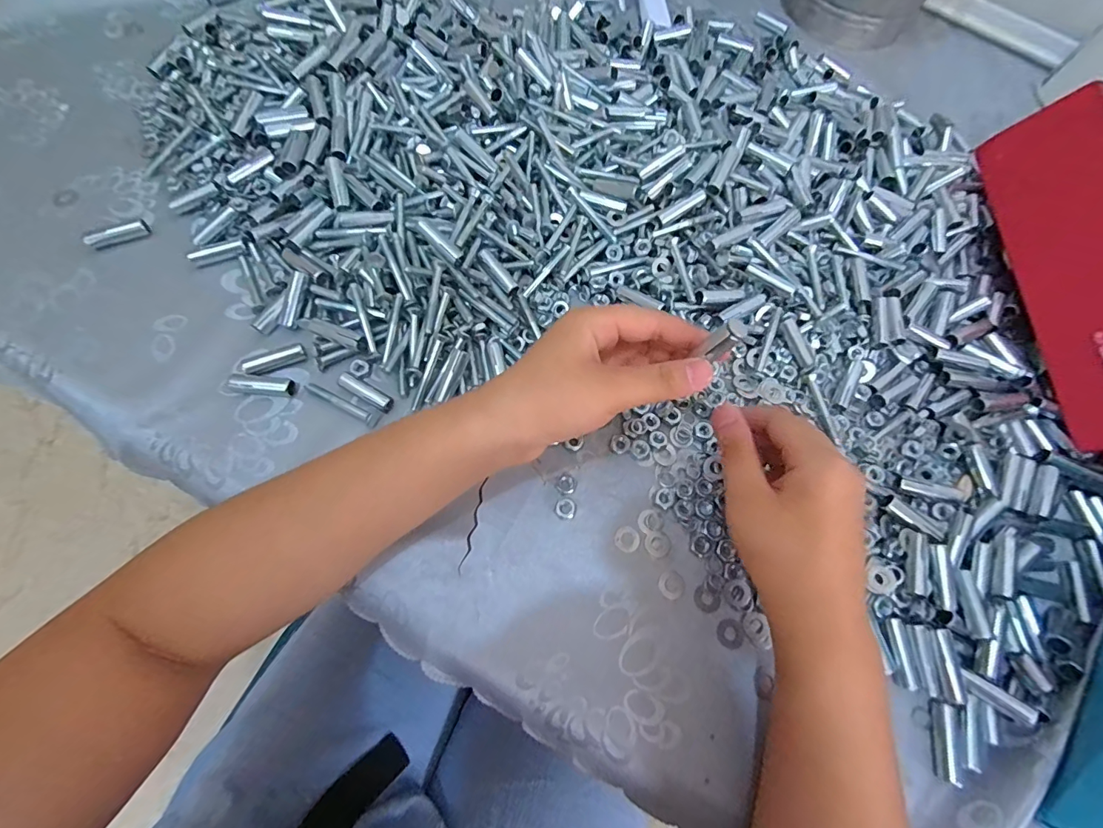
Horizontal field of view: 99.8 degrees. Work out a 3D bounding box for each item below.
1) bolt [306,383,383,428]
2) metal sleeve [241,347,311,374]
[{"bbox_3d":[-0.143,-0.008,0.318,0.054,0.009,0.011,27,75,6],"label":"bolt"},{"bbox_3d":[-0.190,-0.038,0.321,0.042,0.007,0.011,-20,72,-13],"label":"metal sleeve"}]

